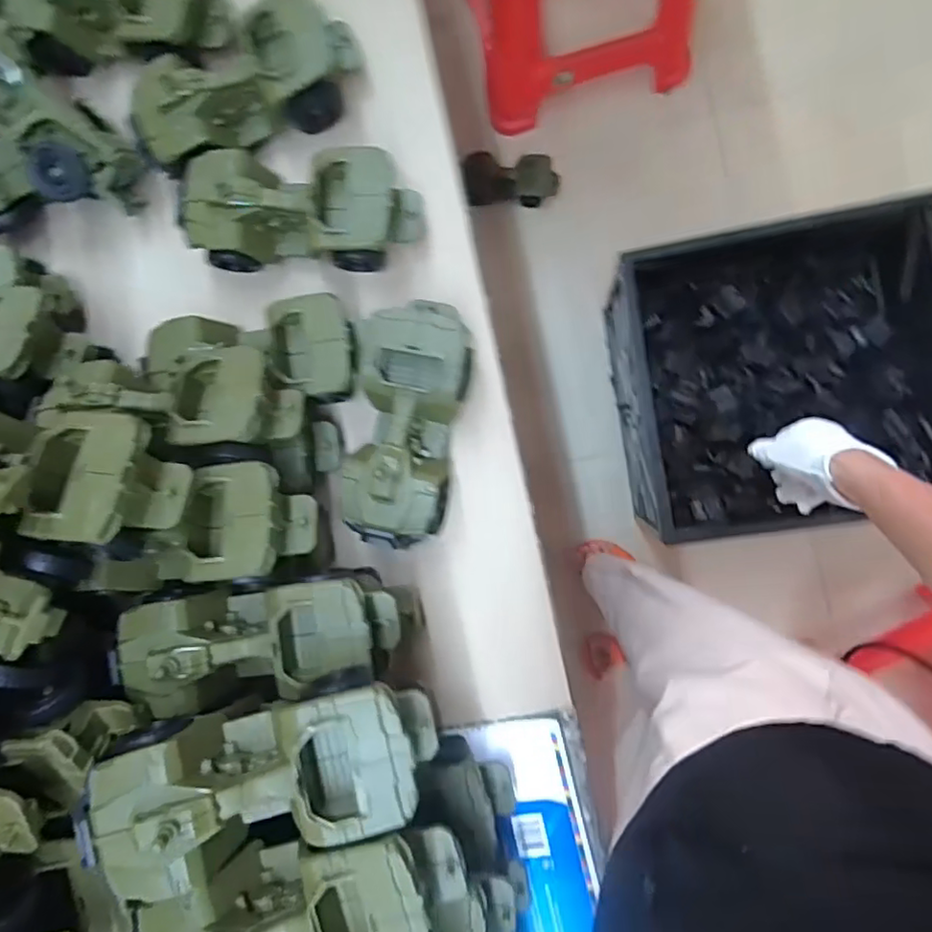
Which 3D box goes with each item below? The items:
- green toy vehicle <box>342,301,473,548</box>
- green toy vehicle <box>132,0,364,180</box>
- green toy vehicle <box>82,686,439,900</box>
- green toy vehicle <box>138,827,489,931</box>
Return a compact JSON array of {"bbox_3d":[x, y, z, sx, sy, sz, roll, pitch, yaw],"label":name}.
[{"bbox_3d":[-0.048,-0.032,0.490,0.083,0.073,0.198,9,92,8],"label":"green toy vehicle"},{"bbox_3d":[-0.184,-0.311,0.507,0.196,0.072,0.075,-25,87,8],"label":"green toy vehicle"},{"bbox_3d":[-0.111,0.180,0.346,0.186,0.068,0.079,-12,89,-9],"label":"green toy vehicle"},{"bbox_3d":[-0.092,0.271,0.354,0.185,0.067,0.096,-16,89,8],"label":"green toy vehicle"}]

